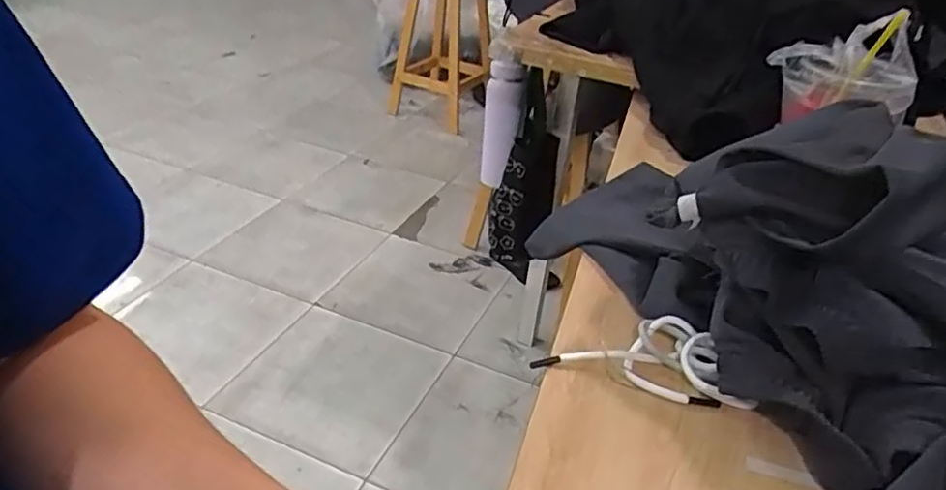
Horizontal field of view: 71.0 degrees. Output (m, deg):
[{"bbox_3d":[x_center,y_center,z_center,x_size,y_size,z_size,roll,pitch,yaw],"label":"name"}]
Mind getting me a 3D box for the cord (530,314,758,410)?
[{"bbox_3d":[0.131,0.082,0.501,0.152,0.029,0.066,12,34,14],"label":"cord"}]

